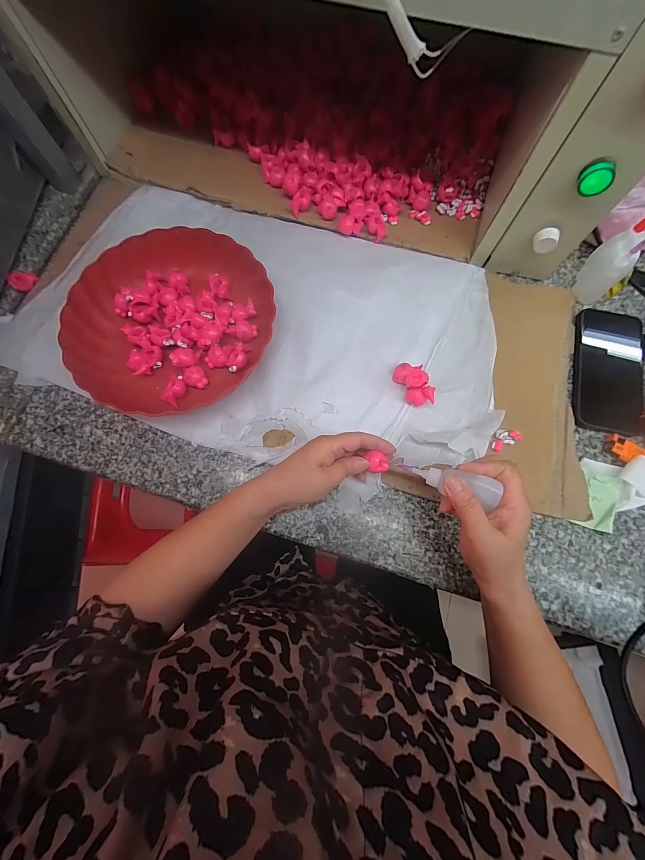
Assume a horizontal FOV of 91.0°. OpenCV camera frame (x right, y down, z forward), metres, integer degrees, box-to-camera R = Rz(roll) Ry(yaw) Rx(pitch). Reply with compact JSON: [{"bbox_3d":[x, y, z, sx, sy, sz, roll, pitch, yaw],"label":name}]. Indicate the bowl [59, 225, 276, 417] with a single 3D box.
[{"bbox_3d":[-0.187,-0.137,0.394,0.236,0.048,0.220,0,75,0],"label":"bowl"}]

